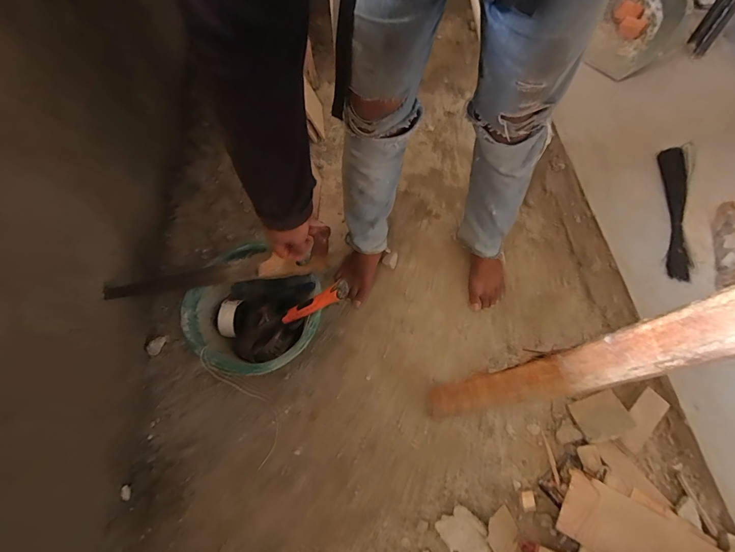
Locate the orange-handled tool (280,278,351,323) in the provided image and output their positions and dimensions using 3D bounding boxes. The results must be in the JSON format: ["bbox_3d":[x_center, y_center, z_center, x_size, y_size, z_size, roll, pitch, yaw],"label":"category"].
[{"bbox_3d":[-0.103,0.054,0.692,0.167,0.021,0.032,-27,63,33],"label":"orange-handled tool"}]

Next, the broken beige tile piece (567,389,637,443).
[{"bbox_3d":[0.509,0.304,0.794,0.103,0.005,0.089,-24,42,8],"label":"broken beige tile piece"}]

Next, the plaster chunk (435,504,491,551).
[{"bbox_3d":[0.189,0.492,0.689,0.072,0.015,0.103,-43,54,-17],"label":"plaster chunk"}]

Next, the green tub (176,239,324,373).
[{"bbox_3d":[-0.238,0.092,0.793,0.266,0.175,0.235,35,70,12],"label":"green tub"}]

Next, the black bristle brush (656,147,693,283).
[{"bbox_3d":[0.877,-0.184,1.039,0.063,0.056,0.466,18,65,6],"label":"black bristle brush"}]

